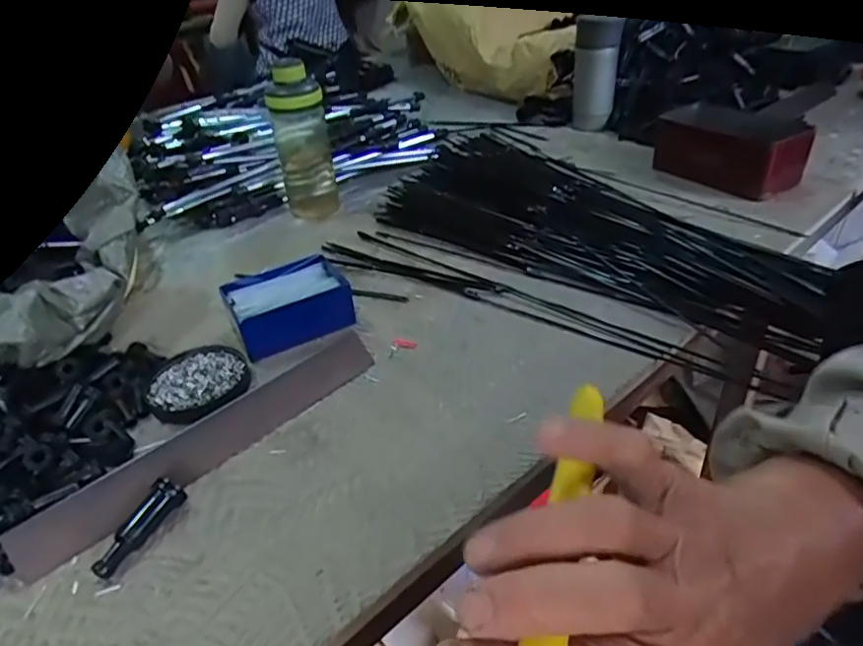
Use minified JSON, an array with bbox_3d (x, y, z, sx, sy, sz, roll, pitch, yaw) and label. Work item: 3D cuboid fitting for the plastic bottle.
[{"bbox_3d":[-0.174,-0.243,0.769,0.065,0.187,0.056,-19,36,-18],"label":"plastic bottle"}]

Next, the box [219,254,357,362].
[{"bbox_3d":[-0.141,-0.017,0.578,0.112,0.044,0.090,-21,36,-20],"label":"box"}]

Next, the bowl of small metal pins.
[{"bbox_3d":[-0.199,0.051,0.502,0.075,0.015,0.083,-1,34,7],"label":"bowl of small metal pins"}]

